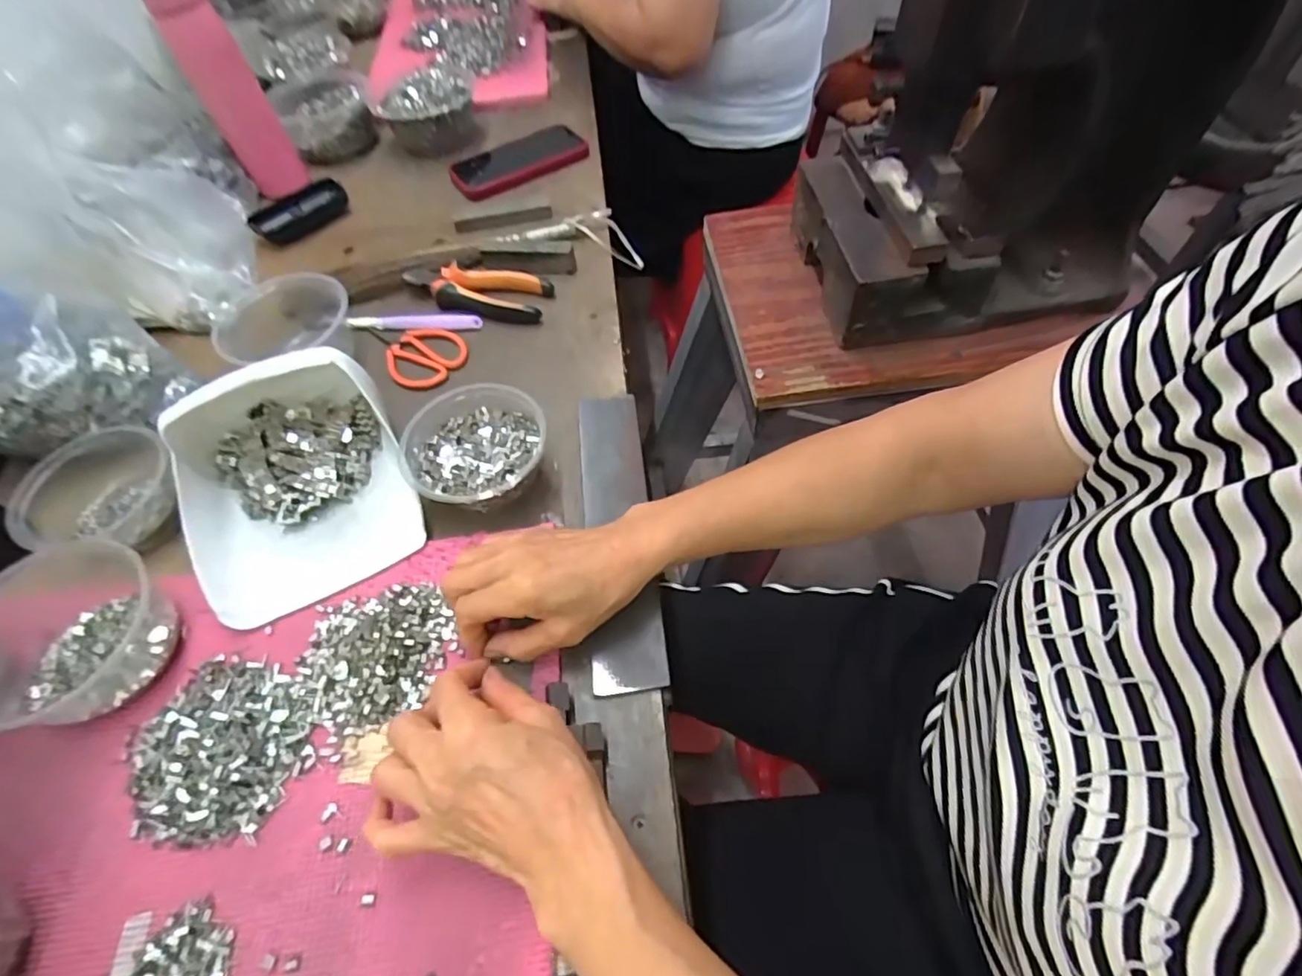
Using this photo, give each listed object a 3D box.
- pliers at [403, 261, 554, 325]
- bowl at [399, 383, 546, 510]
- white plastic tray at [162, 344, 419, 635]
[{"bbox_3d":[-0.178,-0.198,0.590,0.152,0.022,0.055,8,58,10],"label":"pliers"},{"bbox_3d":[-0.133,-0.023,0.454,0.104,0.049,0.103,-2,56,4],"label":"bowl"},{"bbox_3d":[-0.269,-0.015,0.430,0.154,0.077,0.179,-26,58,-13],"label":"white plastic tray"}]

